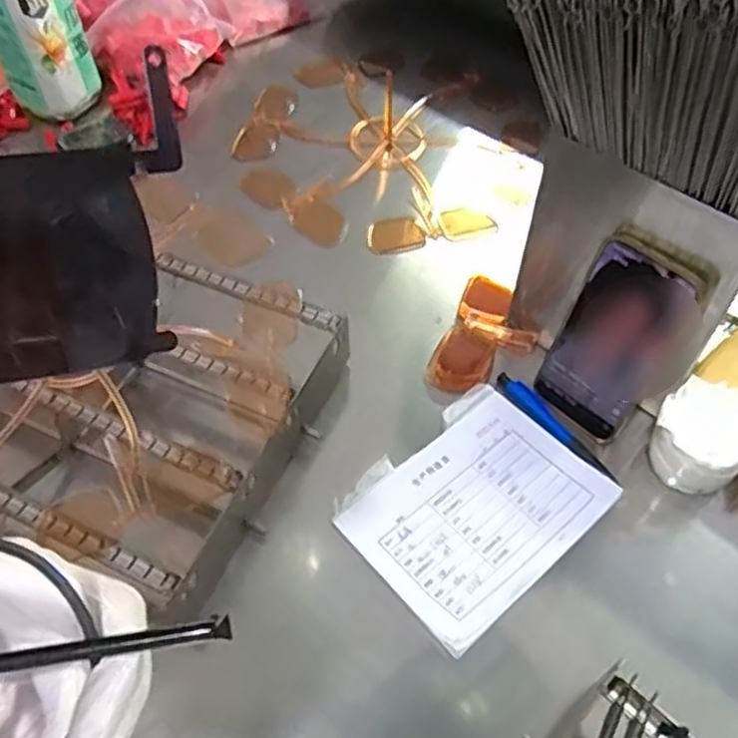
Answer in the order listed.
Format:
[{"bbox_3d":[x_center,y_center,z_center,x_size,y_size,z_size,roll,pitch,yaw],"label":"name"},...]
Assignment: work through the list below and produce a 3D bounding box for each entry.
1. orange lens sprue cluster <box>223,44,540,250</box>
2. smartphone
[{"bbox_3d":[0.020,-0.238,0.800,0.310,0.035,0.330,10,56,6],"label":"orange lens sprue cluster"},{"bbox_3d":[0.175,-0.017,0.536,0.073,0.152,0.009,39,46,21],"label":"smartphone"}]

